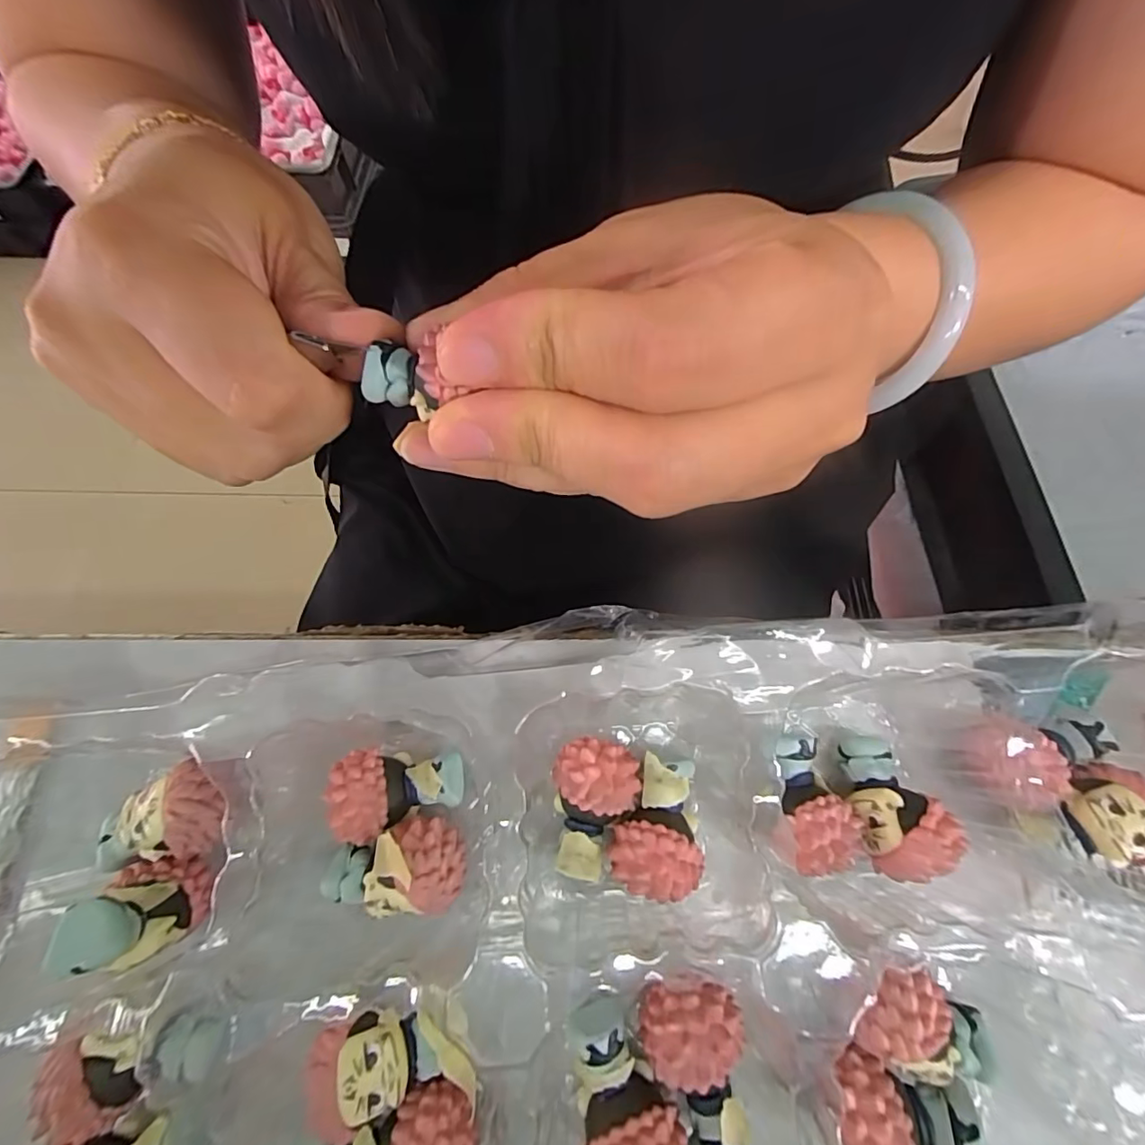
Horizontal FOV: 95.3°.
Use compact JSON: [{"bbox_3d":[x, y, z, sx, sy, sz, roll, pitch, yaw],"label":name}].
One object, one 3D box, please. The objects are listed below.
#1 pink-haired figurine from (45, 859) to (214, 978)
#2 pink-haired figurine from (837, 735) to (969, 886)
[{"bbox_3d":[-0.087,0.068,0.104,0.013,0.024,0.016,-10,71,-1],"label":"pink-haired figurine"},{"bbox_3d":[0.069,0.050,0.111,0.015,0.012,0.028,-4,71,1],"label":"pink-haired figurine"}]

